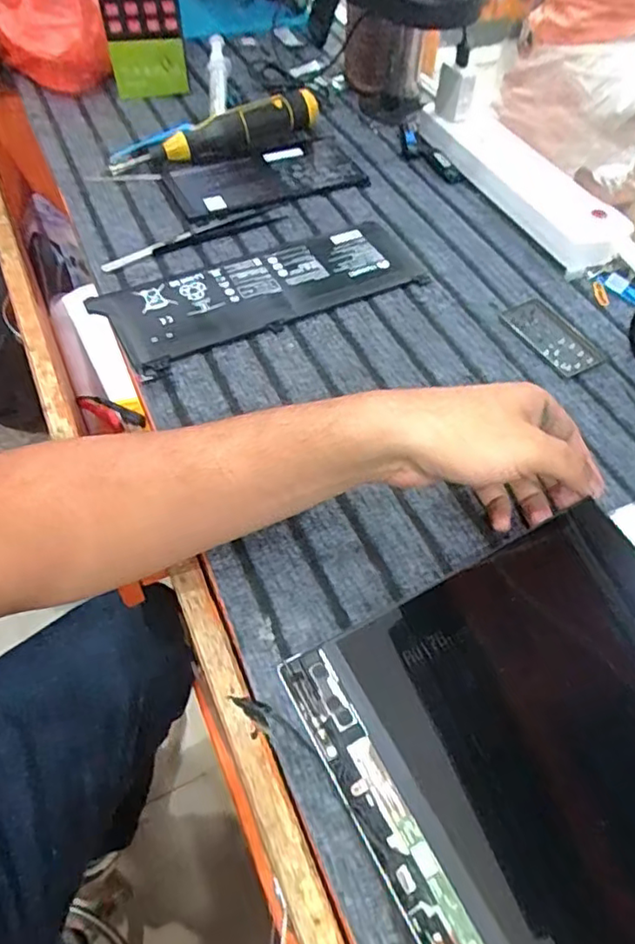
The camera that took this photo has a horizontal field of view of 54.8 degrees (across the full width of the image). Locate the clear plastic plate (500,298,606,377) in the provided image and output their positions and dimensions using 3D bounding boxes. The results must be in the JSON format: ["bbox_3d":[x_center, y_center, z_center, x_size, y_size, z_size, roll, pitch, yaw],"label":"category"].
[{"bbox_3d":[0.186,-0.109,0.486,0.047,0.005,0.080,-23,59,-19],"label":"clear plastic plate"}]

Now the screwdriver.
[{"bbox_3d":[-0.092,-0.334,0.603,0.218,0.046,0.034,-26,60,-21],"label":"screwdriver"}]

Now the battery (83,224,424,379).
[{"bbox_3d":[-0.038,-0.151,0.501,0.260,0.009,0.091,-24,59,-20],"label":"battery"}]

